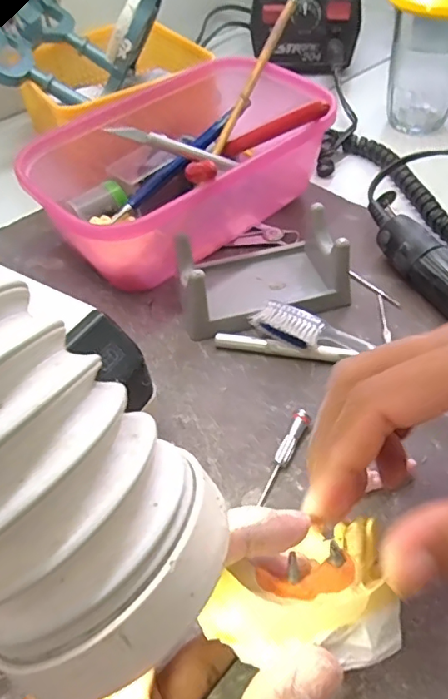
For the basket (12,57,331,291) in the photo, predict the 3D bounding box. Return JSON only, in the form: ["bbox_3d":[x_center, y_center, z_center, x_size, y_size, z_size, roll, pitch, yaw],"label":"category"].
[{"bbox_3d":[-0.016,-0.113,0.348,0.196,0.071,0.099,-33,56,-23],"label":"basket"}]

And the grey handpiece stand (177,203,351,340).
[{"bbox_3d":[0.018,-0.045,0.310,0.101,0.037,0.059,-16,51,-11],"label":"grey handpiece stand"}]

